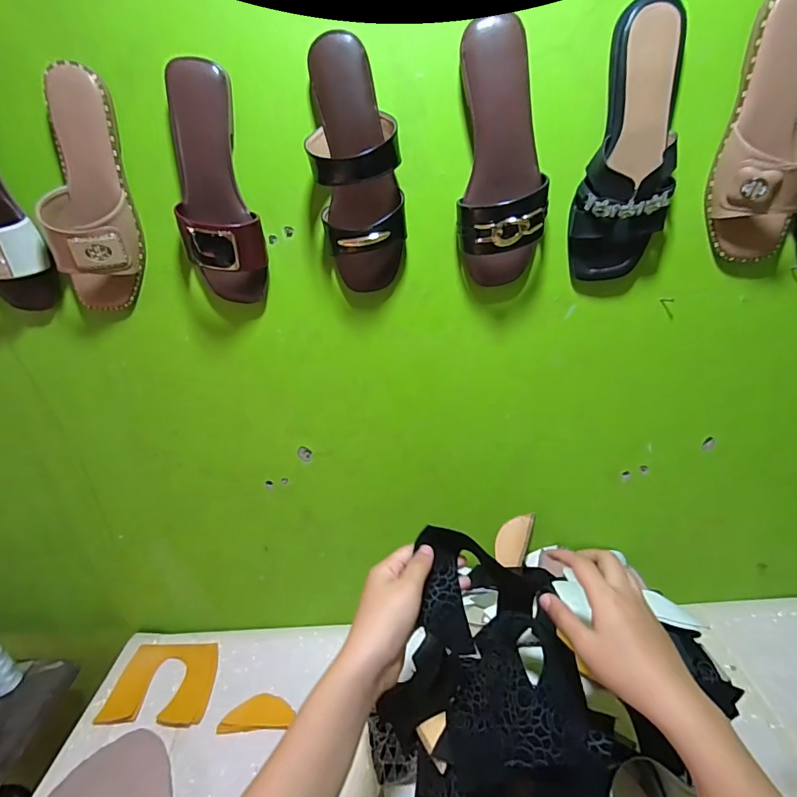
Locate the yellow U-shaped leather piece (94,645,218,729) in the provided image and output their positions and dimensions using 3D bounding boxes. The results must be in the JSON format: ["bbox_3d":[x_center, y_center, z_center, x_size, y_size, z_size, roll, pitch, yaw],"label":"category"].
[{"bbox_3d":[-0.359,0.440,0.699,0.147,0.012,0.121,1,29,2],"label":"yellow U-shaped leather piece"}]

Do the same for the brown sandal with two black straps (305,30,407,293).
[{"bbox_3d":[-0.042,-0.233,0.469,0.088,0.230,0.055,-5,23,-1],"label":"brown sandal with two black straps"}]

